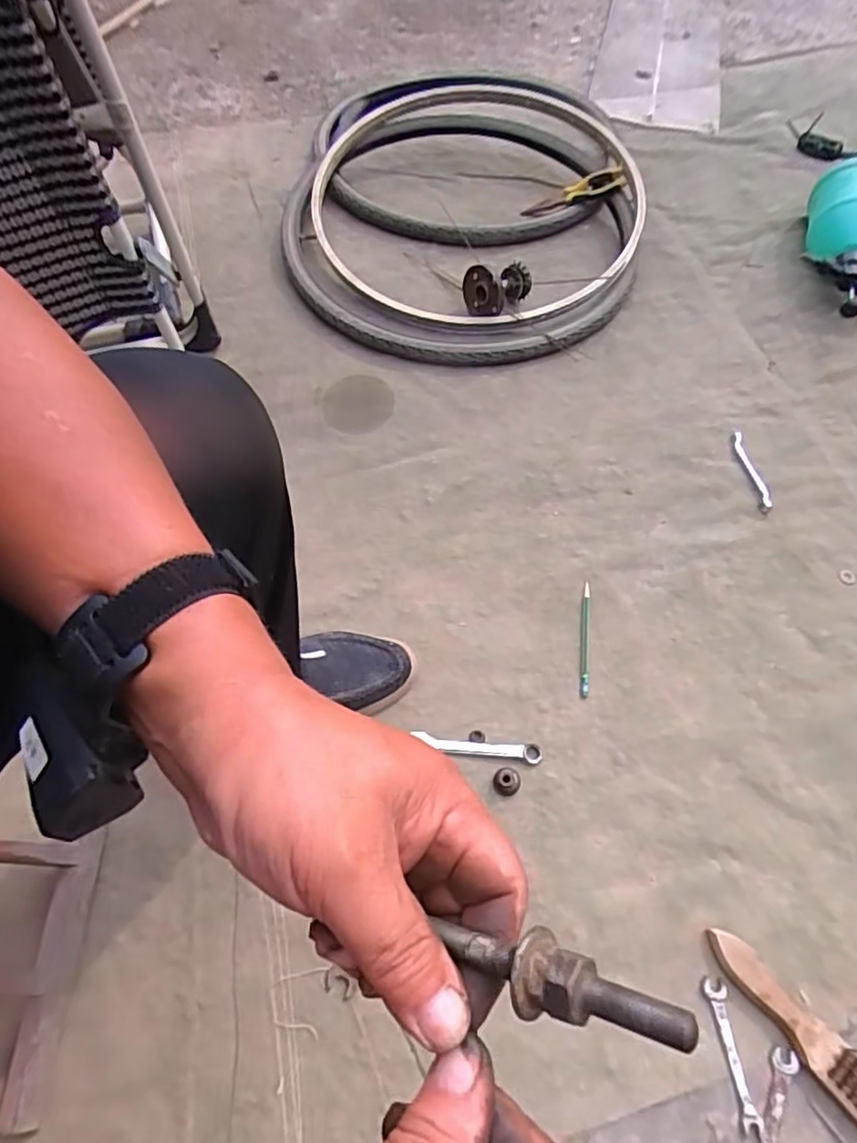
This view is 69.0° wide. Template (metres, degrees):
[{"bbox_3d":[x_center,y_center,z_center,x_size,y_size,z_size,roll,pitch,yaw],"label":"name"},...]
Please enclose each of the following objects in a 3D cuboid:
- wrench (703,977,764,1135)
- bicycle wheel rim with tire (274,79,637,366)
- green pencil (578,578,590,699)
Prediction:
[{"bbox_3d":[0.281,0.445,0.576,0.020,0.004,0.115,-6,62,-2],"label":"wrench"},{"bbox_3d":[0.060,-0.714,1.158,0.644,0.140,0.784,6,61,3],"label":"bicycle wheel rim with tire"},{"bbox_3d":[0.195,0.083,0.777,0.012,0.004,0.151,7,62,5],"label":"green pencil"}]

